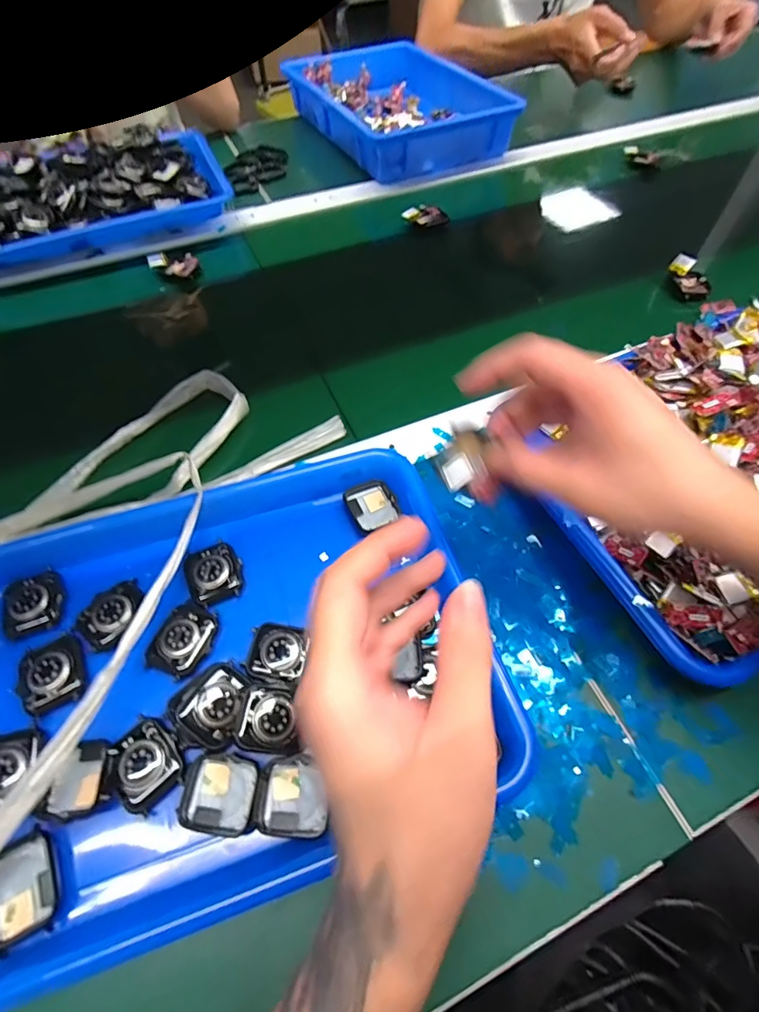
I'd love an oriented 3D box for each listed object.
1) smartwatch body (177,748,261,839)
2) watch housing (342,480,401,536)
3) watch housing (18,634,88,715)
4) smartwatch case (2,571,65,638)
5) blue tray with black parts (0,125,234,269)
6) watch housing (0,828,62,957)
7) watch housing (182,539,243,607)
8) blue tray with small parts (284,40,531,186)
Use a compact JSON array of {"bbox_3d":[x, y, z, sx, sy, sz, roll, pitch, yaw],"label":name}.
[{"bbox_3d":[-0.091,0.164,0.265,0.042,0.008,0.039,4,60,2],"label":"smartwatch body"},{"bbox_3d":[-0.006,-0.001,0.364,0.037,0.009,0.041,-26,64,-14],"label":"watch housing"},{"bbox_3d":[-0.209,0.105,0.294,0.037,0.008,0.043,-30,64,-16],"label":"watch housing"},{"bbox_3d":[-0.243,0.068,0.323,0.037,0.011,0.042,-22,63,-12],"label":"smartwatch case"},{"bbox_3d":[-0.381,-0.419,0.613,0.333,0.055,0.227,-24,63,-13],"label":"blue tray with black parts"},{"bbox_3d":[-0.187,0.200,0.240,0.036,0.010,0.043,-24,77,-16],"label":"watch housing"},{"bbox_3d":[-0.119,0.048,0.333,0.038,0.010,0.042,-25,63,-13],"label":"watch housing"},{"bbox_3d":[0.021,-0.643,0.753,0.243,0.075,0.354,-27,64,-14],"label":"blue tray with small parts"}]

